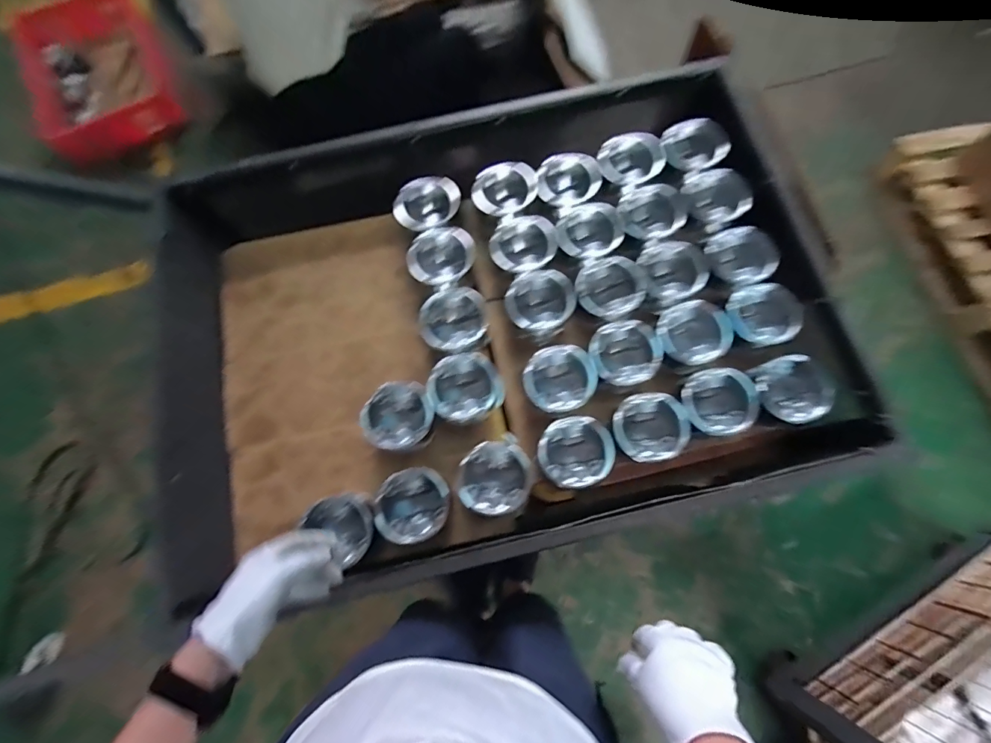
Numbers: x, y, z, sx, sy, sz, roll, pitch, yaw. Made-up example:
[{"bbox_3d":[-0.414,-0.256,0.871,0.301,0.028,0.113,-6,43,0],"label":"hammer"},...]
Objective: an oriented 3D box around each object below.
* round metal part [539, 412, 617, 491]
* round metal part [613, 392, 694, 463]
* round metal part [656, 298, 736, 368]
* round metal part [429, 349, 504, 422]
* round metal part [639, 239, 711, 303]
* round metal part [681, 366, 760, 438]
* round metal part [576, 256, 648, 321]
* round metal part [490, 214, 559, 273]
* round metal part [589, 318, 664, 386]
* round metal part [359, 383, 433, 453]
[{"bbox_3d":[0.130,0.137,0.717,0.116,0.066,0.116,31,78,10],"label":"round metal part"},{"bbox_3d":[0.254,0.100,0.728,0.116,0.079,0.111,-2,74,2],"label":"round metal part"},{"bbox_3d":[0.349,-0.068,0.754,0.117,0.046,0.116,-1,75,2],"label":"round metal part"},{"bbox_3d":[-0.053,0.033,0.764,0.120,0.100,0.110,-1,75,2],"label":"round metal part"},{"bbox_3d":[0.318,-0.178,0.787,0.119,0.050,0.119,-1,75,2],"label":"round metal part"},{"bbox_3d":[0.373,0.053,0.727,0.114,0.063,0.110,-1,75,2],"label":"round metal part"},{"bbox_3d":[0.211,-0.153,0.786,0.116,0.058,0.124,-1,75,2],"label":"round metal part"},{"bbox_3d":[0.054,-0.243,0.814,0.127,0.072,0.117,-1,75,2],"label":"round metal part"},{"bbox_3d":[0.230,-0.029,0.760,0.119,0.060,0.116,-1,75,2],"label":"round metal part"},{"bbox_3d":[-0.162,0.082,0.747,0.115,0.088,0.109,-14,74,-2],"label":"round metal part"}]

